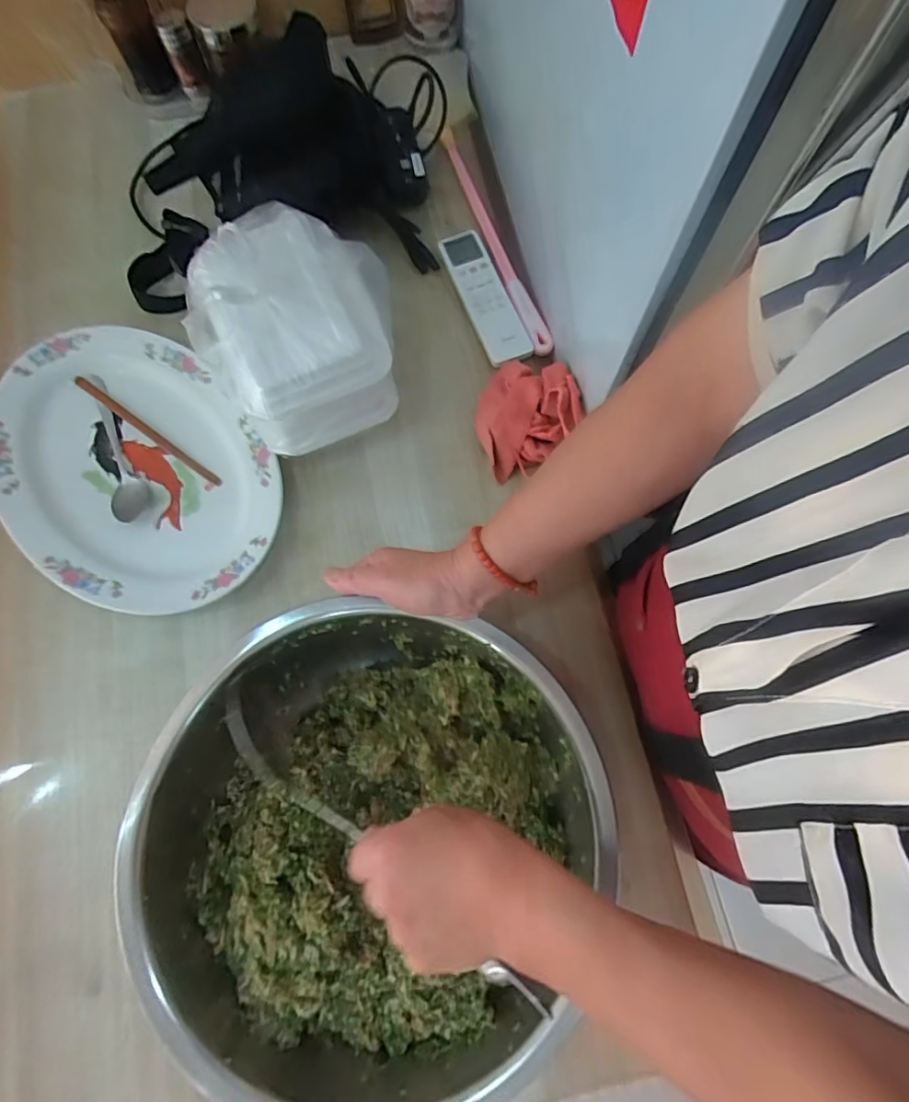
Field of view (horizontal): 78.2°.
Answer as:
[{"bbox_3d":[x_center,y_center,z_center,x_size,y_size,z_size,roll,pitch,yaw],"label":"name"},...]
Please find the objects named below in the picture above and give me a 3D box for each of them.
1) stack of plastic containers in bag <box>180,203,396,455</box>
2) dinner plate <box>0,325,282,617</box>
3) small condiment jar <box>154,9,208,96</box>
[{"bbox_3d":[-0.155,-0.213,0.517,0.158,0.119,0.192,-27,75,-6],"label":"stack of plastic containers in bag"},{"bbox_3d":[-0.325,-0.084,0.565,0.233,0.031,0.328,-39,77,-9],"label":"dinner plate"},{"bbox_3d":[-0.325,-0.601,0.678,0.040,0.079,0.039,0,74,1],"label":"small condiment jar"}]

